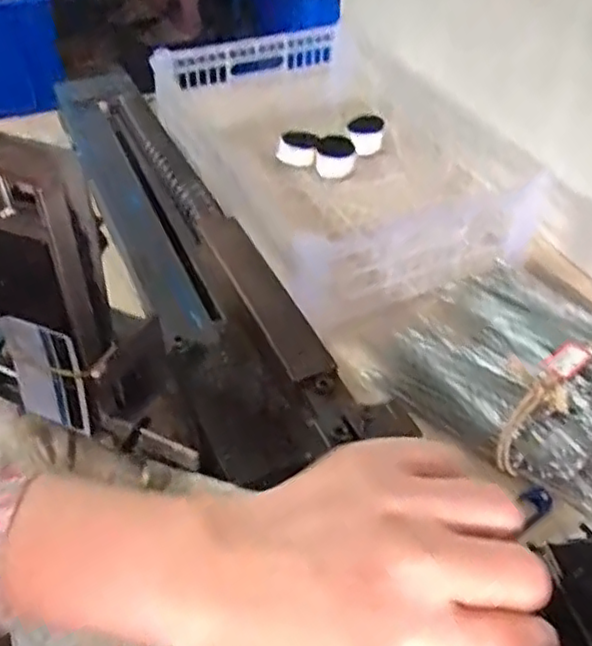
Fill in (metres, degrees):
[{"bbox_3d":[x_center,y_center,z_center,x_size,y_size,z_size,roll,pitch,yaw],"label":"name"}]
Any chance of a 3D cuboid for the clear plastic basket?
[{"bbox_3d":[0.041,-0.184,0.743,0.288,0.122,0.388,-21,49,-22],"label":"clear plastic basket"}]

